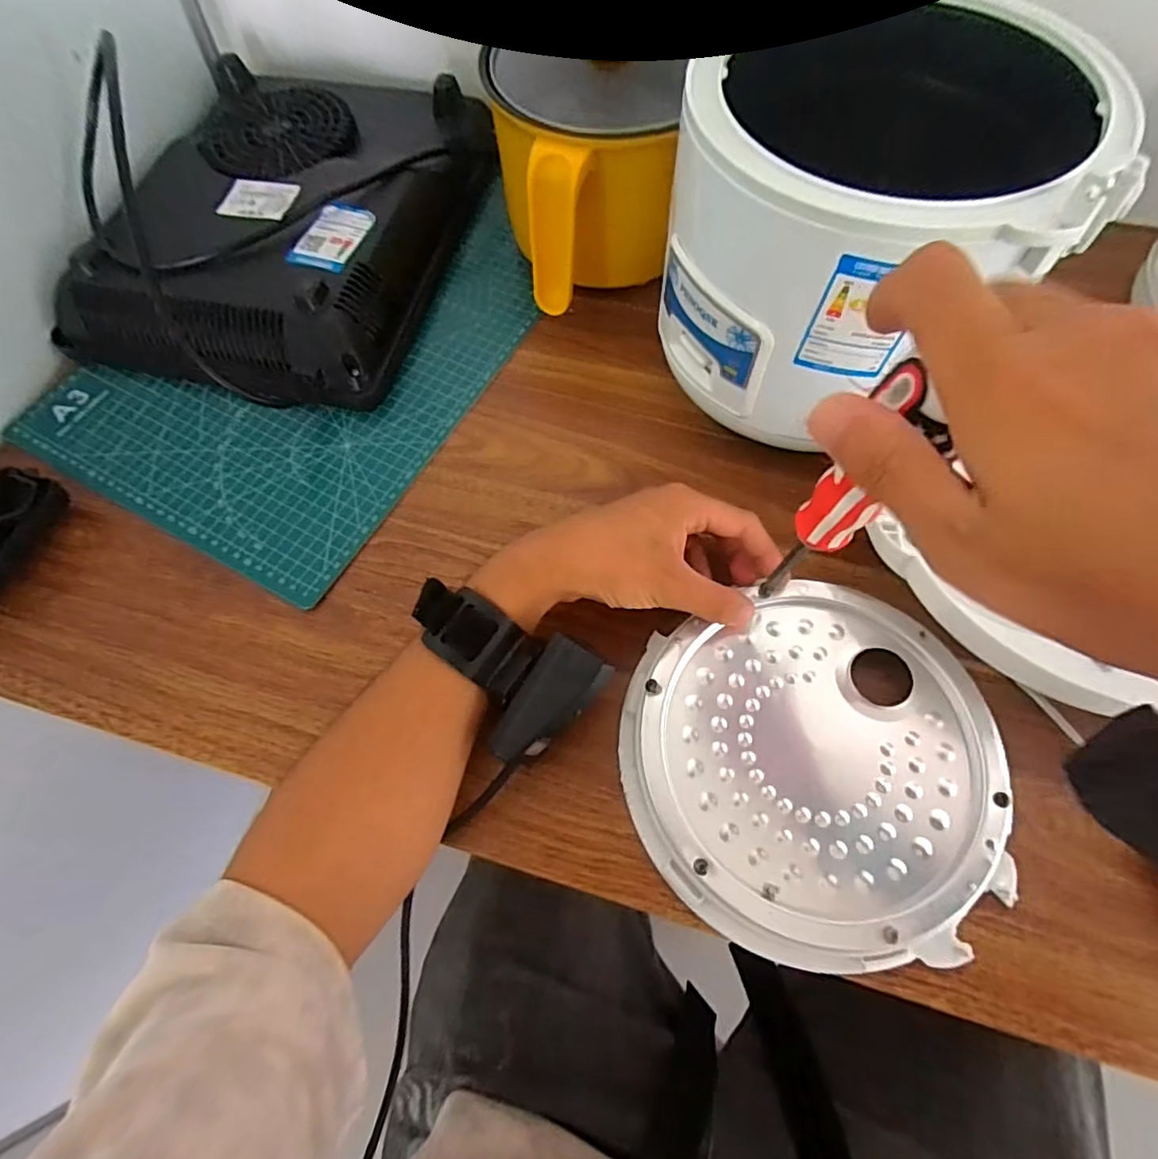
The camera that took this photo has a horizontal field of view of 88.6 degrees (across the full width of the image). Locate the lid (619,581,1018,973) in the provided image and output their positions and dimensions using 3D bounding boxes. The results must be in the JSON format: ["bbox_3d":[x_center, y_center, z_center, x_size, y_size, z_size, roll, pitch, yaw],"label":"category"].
[{"bbox_3d":[0.121,0.096,0.315,0.186,0.019,0.182,-1,65,1],"label":"lid"}]

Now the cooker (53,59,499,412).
[{"bbox_3d":[-0.224,-0.287,0.479,0.243,0.067,0.337,13,66,7],"label":"cooker"}]

